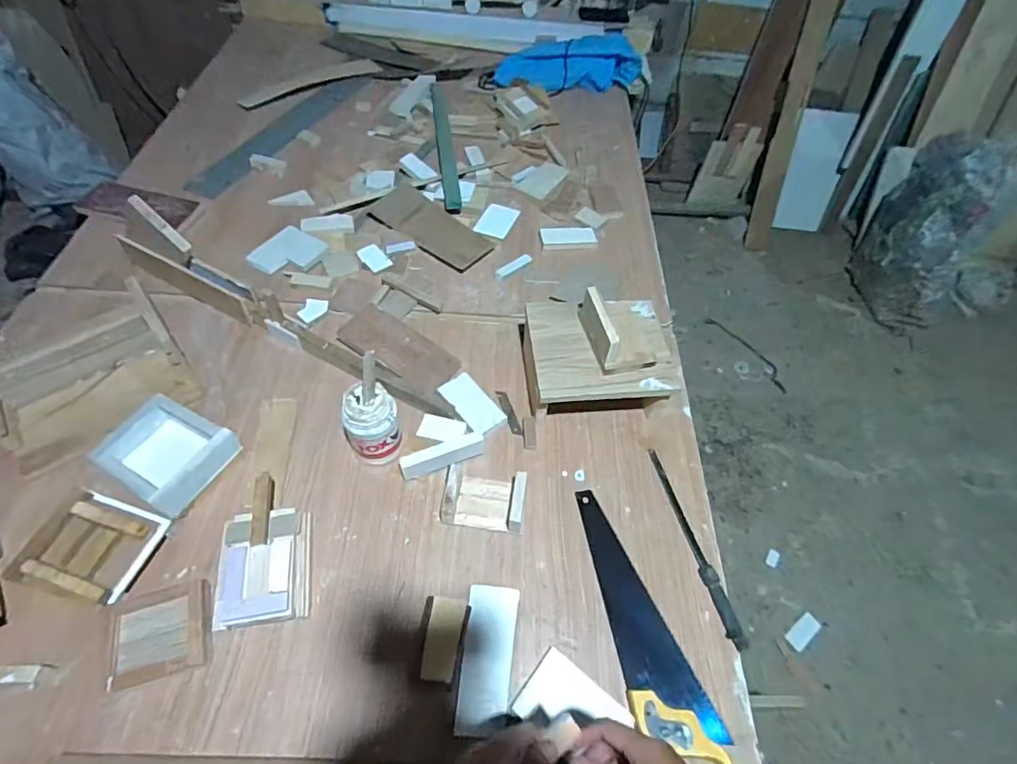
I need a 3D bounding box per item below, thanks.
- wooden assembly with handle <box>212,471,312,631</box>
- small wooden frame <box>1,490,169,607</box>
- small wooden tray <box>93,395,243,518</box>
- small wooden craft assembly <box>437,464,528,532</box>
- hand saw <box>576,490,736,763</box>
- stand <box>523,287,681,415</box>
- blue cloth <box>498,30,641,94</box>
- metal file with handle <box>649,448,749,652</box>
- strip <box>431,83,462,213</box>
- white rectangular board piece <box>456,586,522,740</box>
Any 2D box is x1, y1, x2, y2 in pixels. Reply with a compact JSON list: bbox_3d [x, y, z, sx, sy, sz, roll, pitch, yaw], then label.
[{"bbox_3d":[-0.331,0.224,0.702,0.110,0.057,0.197,-6,57,-8],"label":"wooden assembly with handle"},{"bbox_3d":[-0.546,0.218,0.681,0.142,0.054,0.122,17,55,5],"label":"small wooden frame"},{"bbox_3d":[-0.499,0.106,0.755,0.156,0.047,0.134,24,58,12],"label":"small wooden tray"},{"bbox_3d":[-0.035,0.171,0.767,0.119,0.048,0.087,7,56,1],"label":"small wooden craft assembly"},{"bbox_3d":[0.171,0.334,0.685,0.097,0.029,0.397,-18,59,-15],"label":"hand saw"},{"bbox_3d":[0.146,-0.043,0.848,0.223,0.169,0.193,0,56,-6],"label":"stand"},{"bbox_3d":[0.183,-0.918,1.499,0.445,0.076,0.194,-12,58,-11],"label":"blue cloth"},{"bbox_3d":[0.272,0.232,0.763,0.022,0.012,0.301,-11,58,-11],"label":"metal file with handle"},{"bbox_3d":[-0.157,-0.599,1.272,0.038,0.017,0.533,-5,57,-7],"label":"strip"},{"bbox_3d":[-0.025,0.354,0.665,0.067,0.012,0.168,6,56,0],"label":"white rectangular board piece"}]

